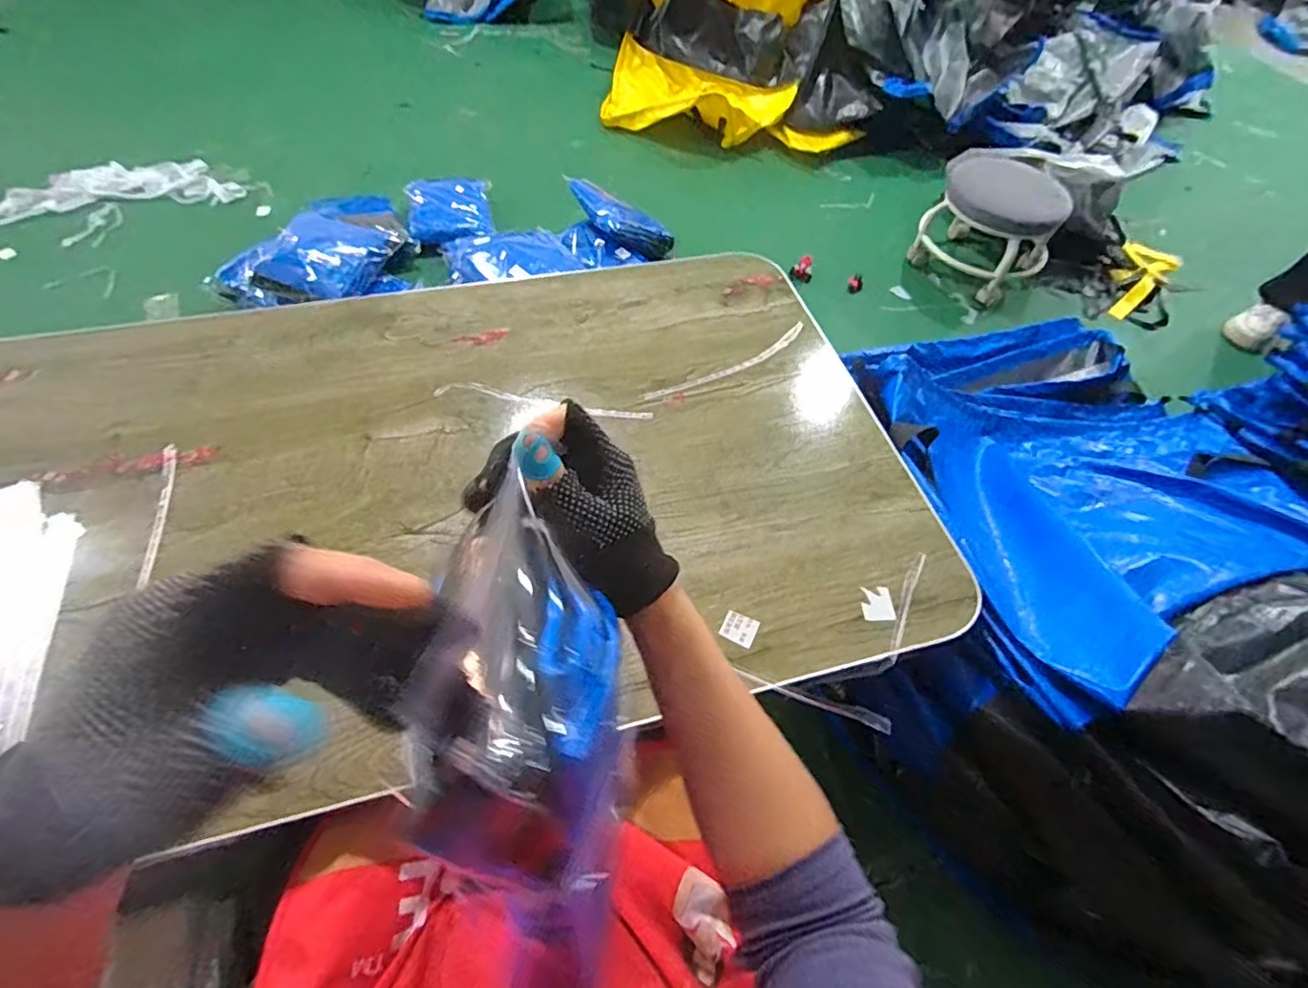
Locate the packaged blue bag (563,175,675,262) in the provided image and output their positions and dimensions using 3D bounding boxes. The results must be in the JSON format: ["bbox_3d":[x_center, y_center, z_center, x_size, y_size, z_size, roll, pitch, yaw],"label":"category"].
[{"bbox_3d":[-0.085,-0.683,1.459,0.298,0.054,0.140,28,55,-17],"label":"packaged blue bag"}]

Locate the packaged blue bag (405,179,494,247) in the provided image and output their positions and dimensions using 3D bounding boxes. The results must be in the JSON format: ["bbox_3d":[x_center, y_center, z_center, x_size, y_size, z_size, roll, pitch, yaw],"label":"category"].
[{"bbox_3d":[-0.533,-0.744,1.531,0.210,0.055,0.241,-10,59,-11],"label":"packaged blue bag"}]

